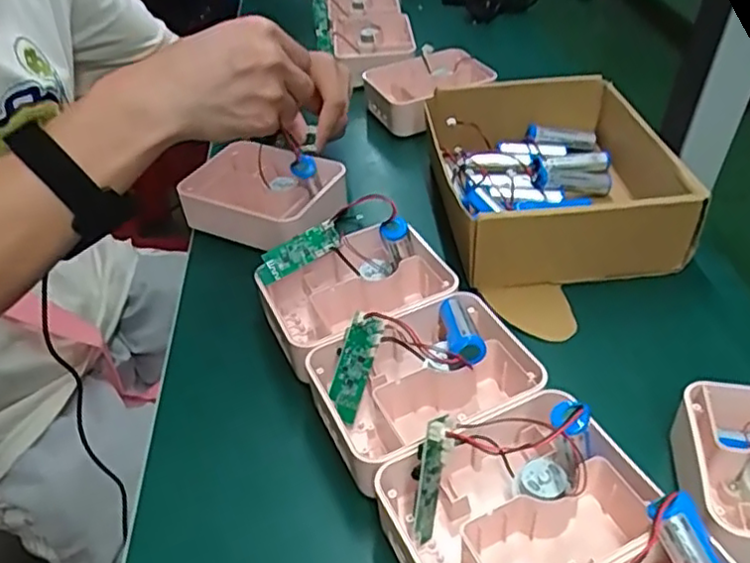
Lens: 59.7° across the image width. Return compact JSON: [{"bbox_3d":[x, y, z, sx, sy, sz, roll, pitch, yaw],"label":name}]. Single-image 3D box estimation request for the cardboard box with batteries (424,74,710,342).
[{"bbox_3d":[0.152,-0.090,0.571,0.182,0.081,0.227,-4,41,-2],"label":"cardboard box with batteries"}]

